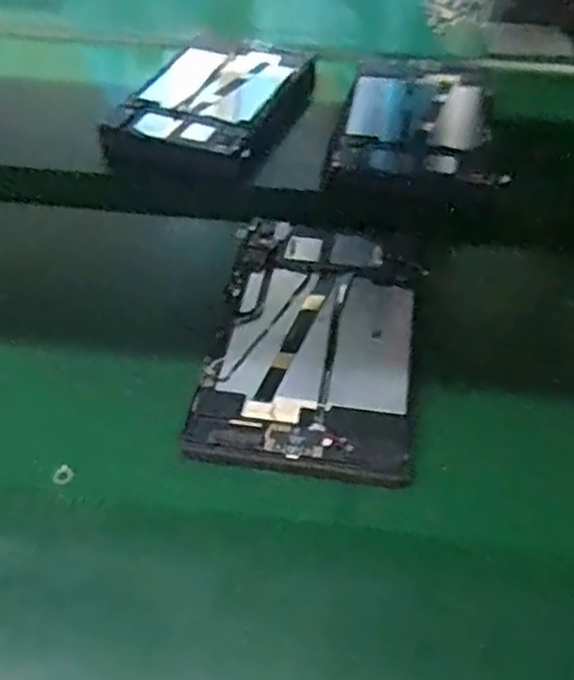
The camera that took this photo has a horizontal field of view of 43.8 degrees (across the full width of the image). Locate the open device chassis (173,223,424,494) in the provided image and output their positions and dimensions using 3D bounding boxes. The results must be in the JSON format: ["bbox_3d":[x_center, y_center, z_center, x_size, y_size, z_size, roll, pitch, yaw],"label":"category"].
[{"bbox_3d":[0.023,-0.005,0.538,0.150,0.011,0.244,8,47,7],"label":"open device chassis"}]

